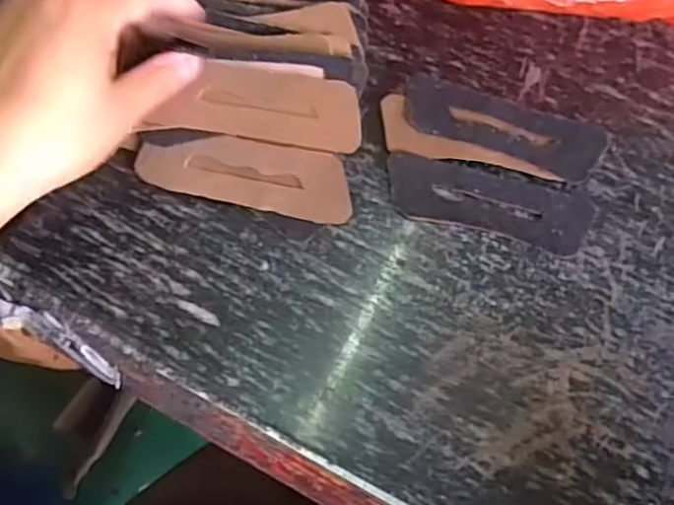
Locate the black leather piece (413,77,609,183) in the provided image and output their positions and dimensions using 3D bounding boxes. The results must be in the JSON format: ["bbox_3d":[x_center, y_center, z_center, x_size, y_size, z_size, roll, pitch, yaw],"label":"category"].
[{"bbox_3d":[0.100,-0.076,0.390,0.118,0.008,0.039,18,70,0],"label":"black leather piece"}]

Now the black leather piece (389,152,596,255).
[{"bbox_3d":[0.091,-0.032,0.383,0.120,0.005,0.044,14,69,3],"label":"black leather piece"}]

